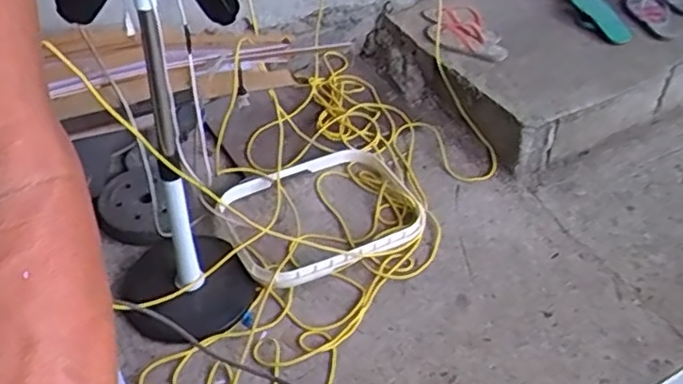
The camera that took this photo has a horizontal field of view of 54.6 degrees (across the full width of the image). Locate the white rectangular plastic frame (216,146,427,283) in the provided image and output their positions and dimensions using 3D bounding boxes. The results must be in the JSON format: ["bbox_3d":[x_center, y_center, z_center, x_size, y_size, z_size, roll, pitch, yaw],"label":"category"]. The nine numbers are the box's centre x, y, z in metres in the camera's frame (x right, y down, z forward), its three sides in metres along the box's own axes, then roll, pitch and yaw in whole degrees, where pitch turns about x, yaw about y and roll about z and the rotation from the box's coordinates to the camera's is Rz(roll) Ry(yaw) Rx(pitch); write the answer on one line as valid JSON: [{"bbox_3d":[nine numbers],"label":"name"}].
[{"bbox_3d":[-0.054,0.040,1.582,0.460,0.062,0.367,-23,47,-24],"label":"white rectangular plastic frame"}]

